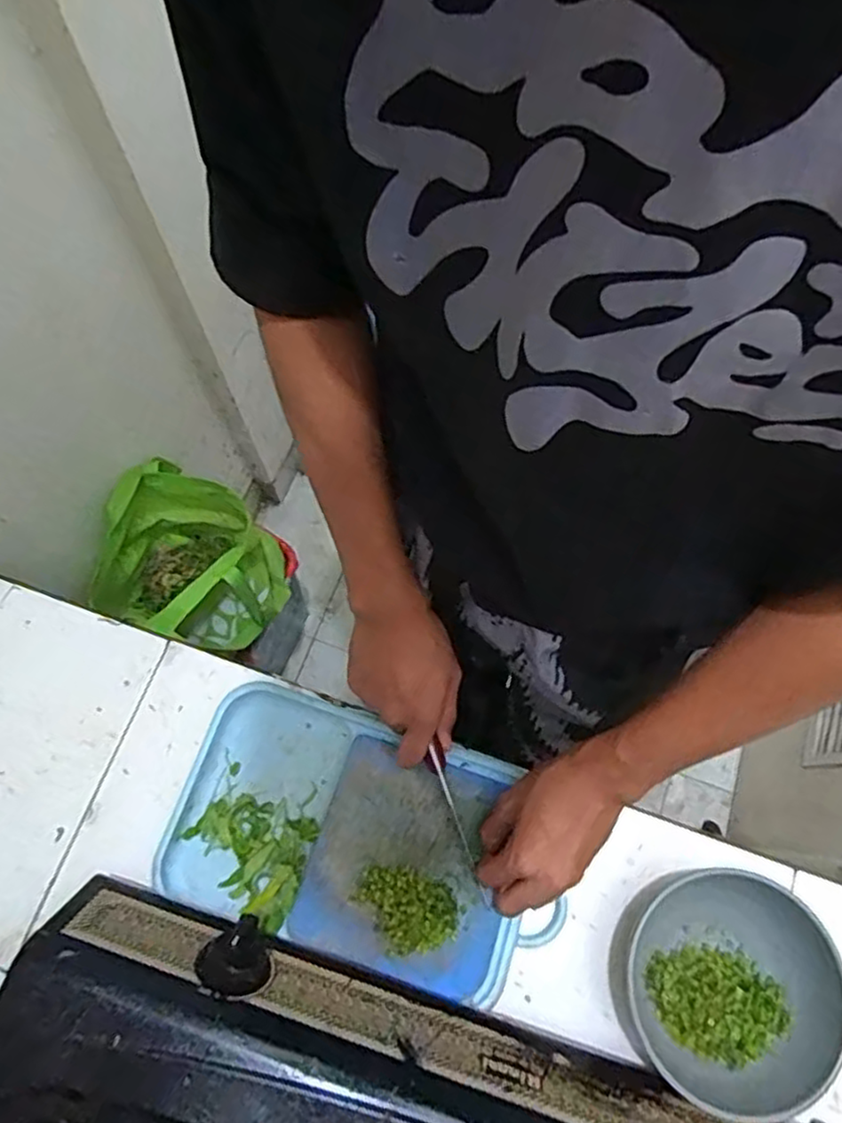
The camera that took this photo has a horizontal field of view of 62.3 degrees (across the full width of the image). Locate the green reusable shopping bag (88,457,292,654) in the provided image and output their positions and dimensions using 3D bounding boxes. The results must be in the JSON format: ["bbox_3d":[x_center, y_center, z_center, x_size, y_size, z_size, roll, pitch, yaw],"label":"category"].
[{"bbox_3d":[-0.341,0.001,1.024,0.248,0.218,0.218,26,72,9],"label":"green reusable shopping bag"}]

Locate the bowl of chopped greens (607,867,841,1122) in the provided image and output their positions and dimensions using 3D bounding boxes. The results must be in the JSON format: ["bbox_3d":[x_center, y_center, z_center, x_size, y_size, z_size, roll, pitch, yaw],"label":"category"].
[{"bbox_3d":[0.235,0.324,0.542,0.141,0.074,0.162,34,74,11],"label":"bowl of chopped greens"}]

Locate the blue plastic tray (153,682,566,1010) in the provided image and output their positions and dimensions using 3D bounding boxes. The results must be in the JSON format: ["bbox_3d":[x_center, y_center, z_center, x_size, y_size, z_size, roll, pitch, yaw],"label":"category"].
[{"bbox_3d":[-0.058,0.230,0.594,0.295,0.036,0.186,16,71,6],"label":"blue plastic tray"}]

